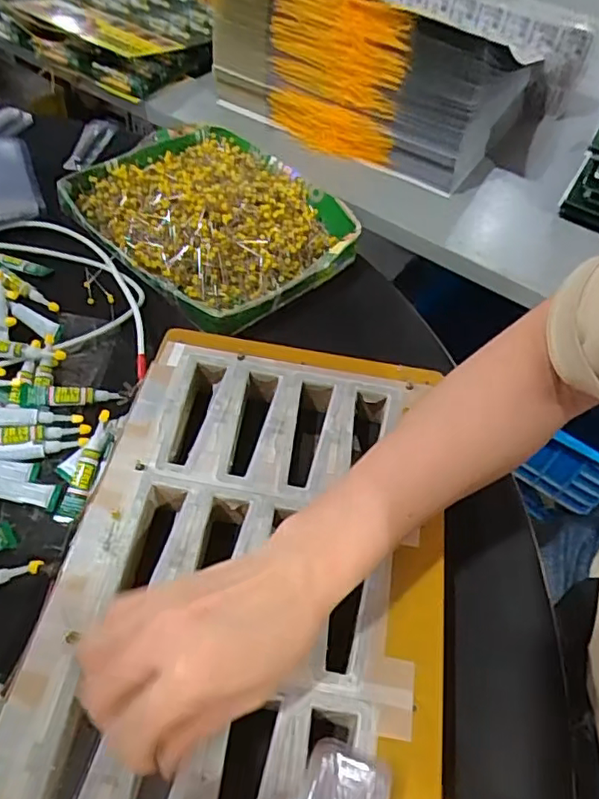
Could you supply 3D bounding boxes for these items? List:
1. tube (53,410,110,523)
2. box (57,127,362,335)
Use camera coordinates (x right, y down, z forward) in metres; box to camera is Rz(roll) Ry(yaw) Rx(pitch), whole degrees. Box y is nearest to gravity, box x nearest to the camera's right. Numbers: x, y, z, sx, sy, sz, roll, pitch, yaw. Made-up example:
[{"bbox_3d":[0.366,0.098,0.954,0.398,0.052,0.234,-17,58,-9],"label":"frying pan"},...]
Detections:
[{"bbox_3d":[-0.152,0.047,0.429,0.018,0.006,0.082,10,66,7],"label":"tube"},{"bbox_3d":[-0.088,-0.189,0.609,0.283,0.050,0.214,37,57,21],"label":"box"}]

